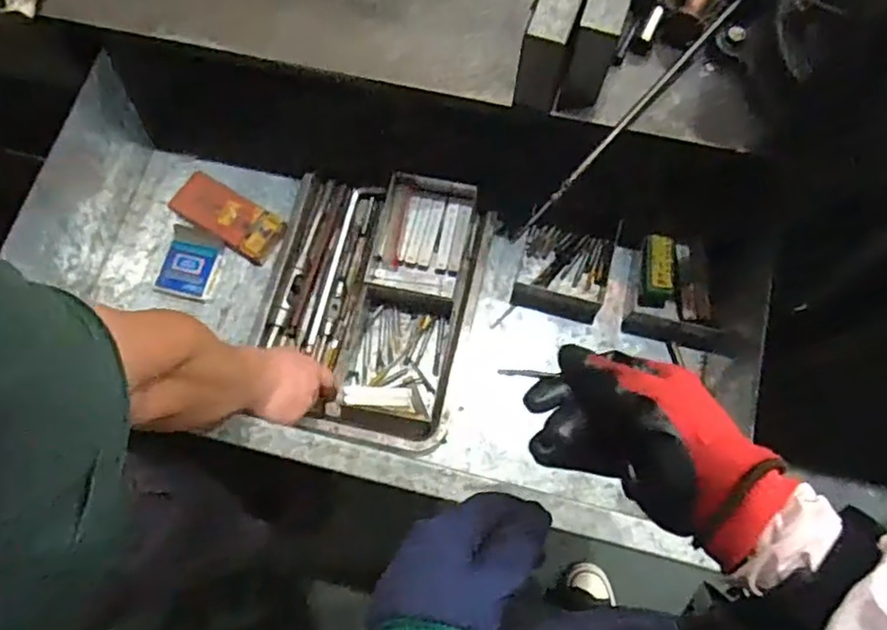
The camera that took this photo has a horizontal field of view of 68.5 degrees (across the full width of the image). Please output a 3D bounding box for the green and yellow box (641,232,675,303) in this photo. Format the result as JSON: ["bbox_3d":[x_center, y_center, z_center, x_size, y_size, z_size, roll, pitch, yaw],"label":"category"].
[{"bbox_3d":[0.263,-0.056,0.802,0.048,0.034,0.085,4,85,2],"label":"green and yellow box"}]

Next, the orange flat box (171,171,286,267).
[{"bbox_3d":[-0.282,-0.131,0.841,0.160,0.013,0.065,32,76,10],"label":"orange flat box"}]

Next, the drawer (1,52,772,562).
[{"bbox_3d":[-0.043,-0.044,0.764,0.806,0.139,0.424,10,73,4],"label":"drawer"}]

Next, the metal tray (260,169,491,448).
[{"bbox_3d":[-0.087,-0.019,0.792,0.246,0.036,0.321,12,73,5],"label":"metal tray"}]

